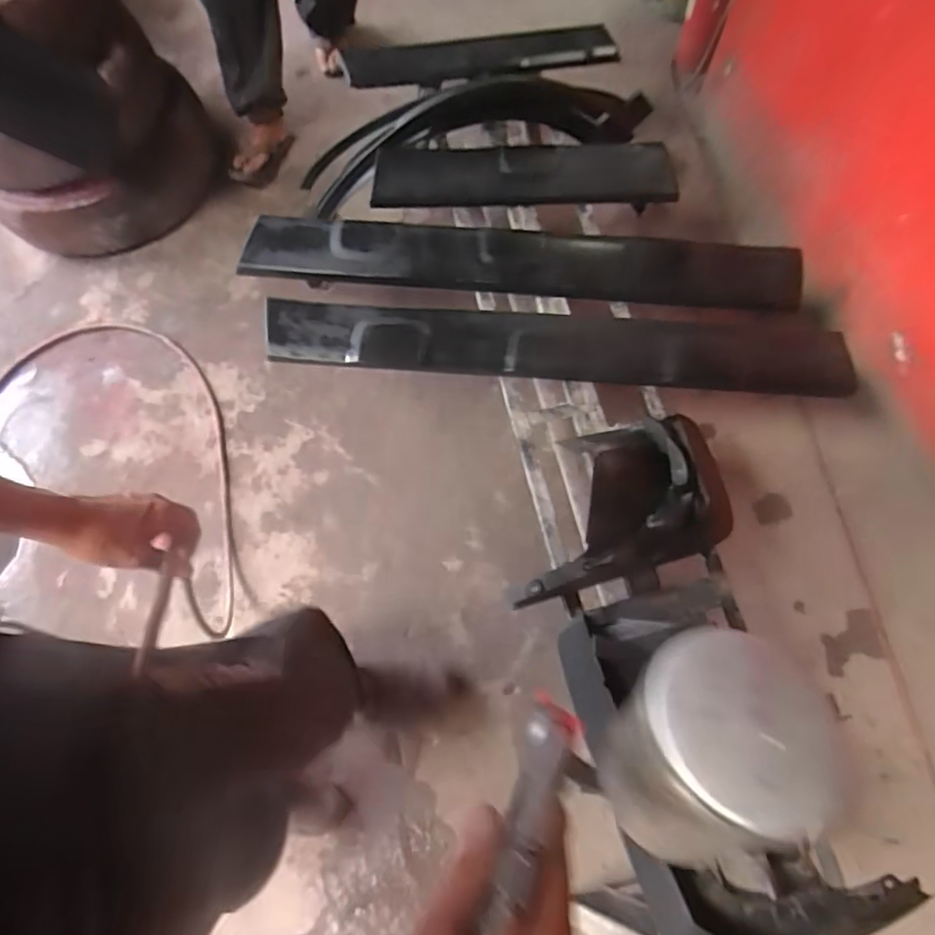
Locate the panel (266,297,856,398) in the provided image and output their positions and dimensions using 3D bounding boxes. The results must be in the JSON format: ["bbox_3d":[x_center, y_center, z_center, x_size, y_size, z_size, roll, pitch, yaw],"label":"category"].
[{"bbox_3d":[0.159,-0.214,1.087,1.026,0.030,0.117,4,87,1],"label":"panel"}]

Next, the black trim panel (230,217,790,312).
[{"bbox_3d":[0.096,-0.384,1.129,1.010,0.044,0.120,5,69,3],"label":"black trim panel"}]

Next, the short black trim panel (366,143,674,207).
[{"bbox_3d":[0.111,-0.586,1.191,0.587,0.032,0.132,-1,69,1],"label":"short black trim panel"}]

